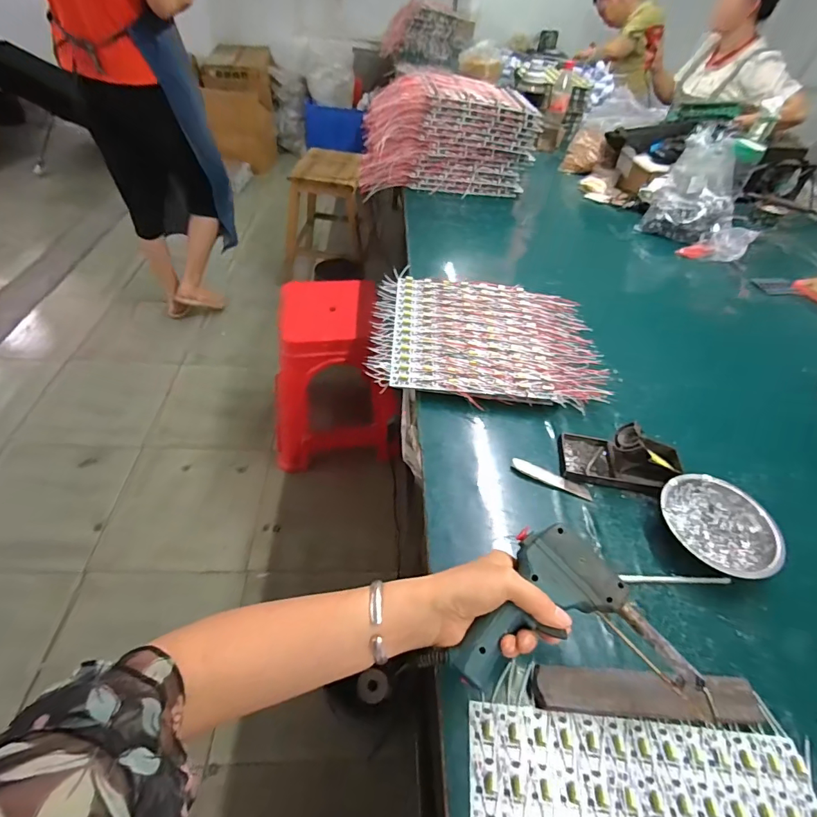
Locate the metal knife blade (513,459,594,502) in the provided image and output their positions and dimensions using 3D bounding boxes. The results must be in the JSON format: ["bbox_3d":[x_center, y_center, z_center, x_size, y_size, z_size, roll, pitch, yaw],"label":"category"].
[{"bbox_3d":[0.181,0.089,0.567,0.100,0.004,0.021,23,49,14],"label":"metal knife blade"}]

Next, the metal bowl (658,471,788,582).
[{"bbox_3d":[0.354,0.138,0.517,0.114,0.033,0.125,3,47,-3],"label":"metal bowl"}]

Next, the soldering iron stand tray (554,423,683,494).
[{"bbox_3d":[0.274,0.058,0.567,0.146,0.059,0.084,12,47,4],"label":"soldering iron stand tray"}]

